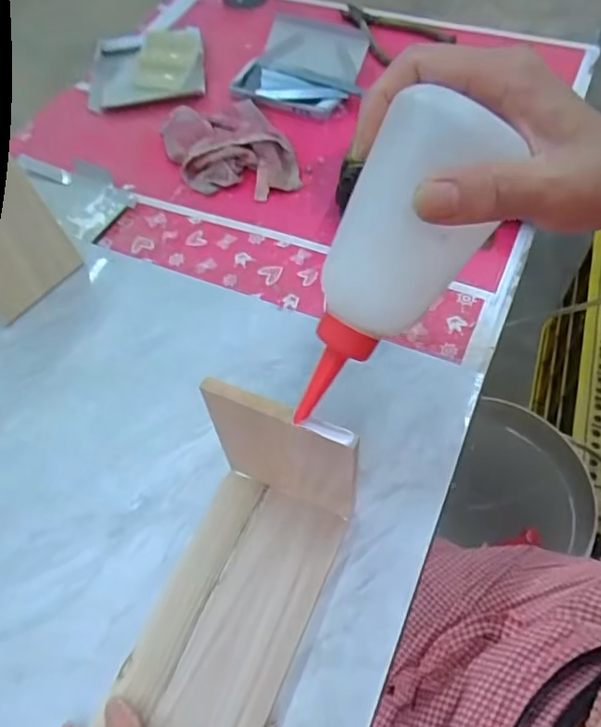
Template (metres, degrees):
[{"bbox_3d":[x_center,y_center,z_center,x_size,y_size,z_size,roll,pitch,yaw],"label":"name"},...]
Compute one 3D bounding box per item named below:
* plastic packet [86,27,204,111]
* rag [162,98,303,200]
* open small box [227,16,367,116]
[{"bbox_3d":[-0.188,-0.364,0.702,0.136,0.033,0.128,-6,56,0],"label":"plastic packet"},{"bbox_3d":[-0.075,-0.226,0.605,0.109,0.028,0.160,-21,57,-10],"label":"rag"},{"bbox_3d":[0.001,-0.338,0.667,0.134,0.024,0.115,14,76,14],"label":"open small box"}]

